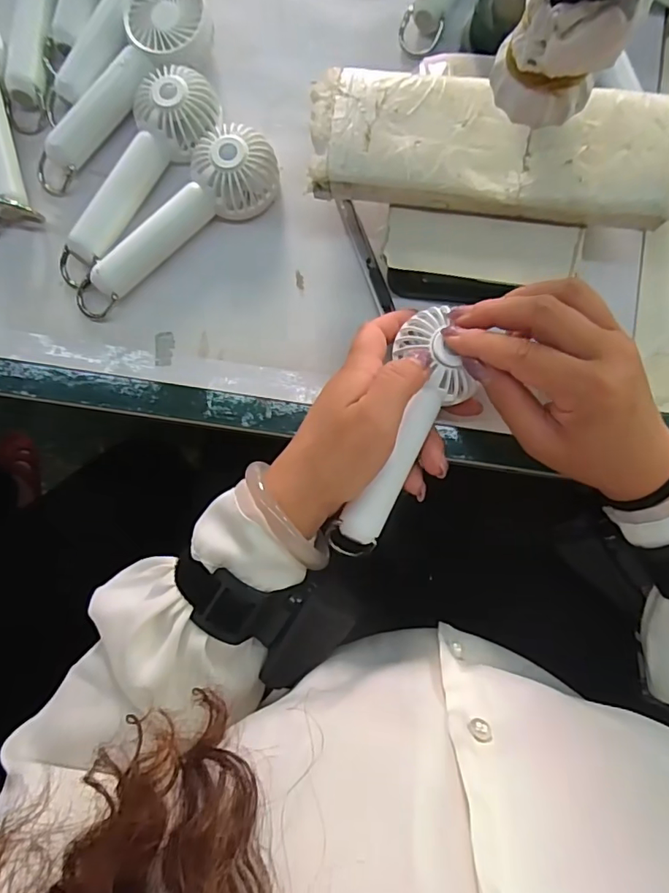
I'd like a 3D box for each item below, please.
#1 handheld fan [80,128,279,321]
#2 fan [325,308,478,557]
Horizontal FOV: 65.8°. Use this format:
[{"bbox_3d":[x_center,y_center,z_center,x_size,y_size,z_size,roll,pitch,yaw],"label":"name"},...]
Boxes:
[{"bbox_3d":[-0.111,-0.151,0.347,0.162,0.032,0.046,-35,83,-2],"label":"handheld fan"},{"bbox_3d":[0.042,-0.005,0.307,0.050,0.036,0.150,23,88,5],"label":"fan"}]

